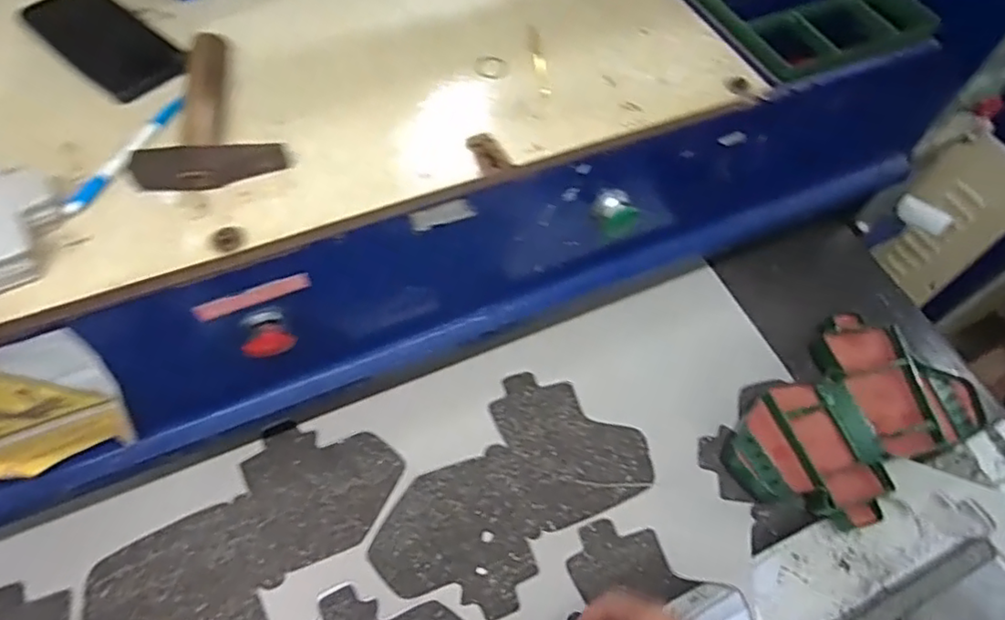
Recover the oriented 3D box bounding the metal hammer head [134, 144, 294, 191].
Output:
[{"bbox_3d":[-0.226,-0.111,0.473,0.112,0.021,0.028,-3,59,-5],"label":"metal hammer head"}]

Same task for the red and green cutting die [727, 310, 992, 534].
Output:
[{"bbox_3d":[0.402,0.127,0.716,0.301,0.038,0.182,-29,65,-19],"label":"red and green cutting die"}]

